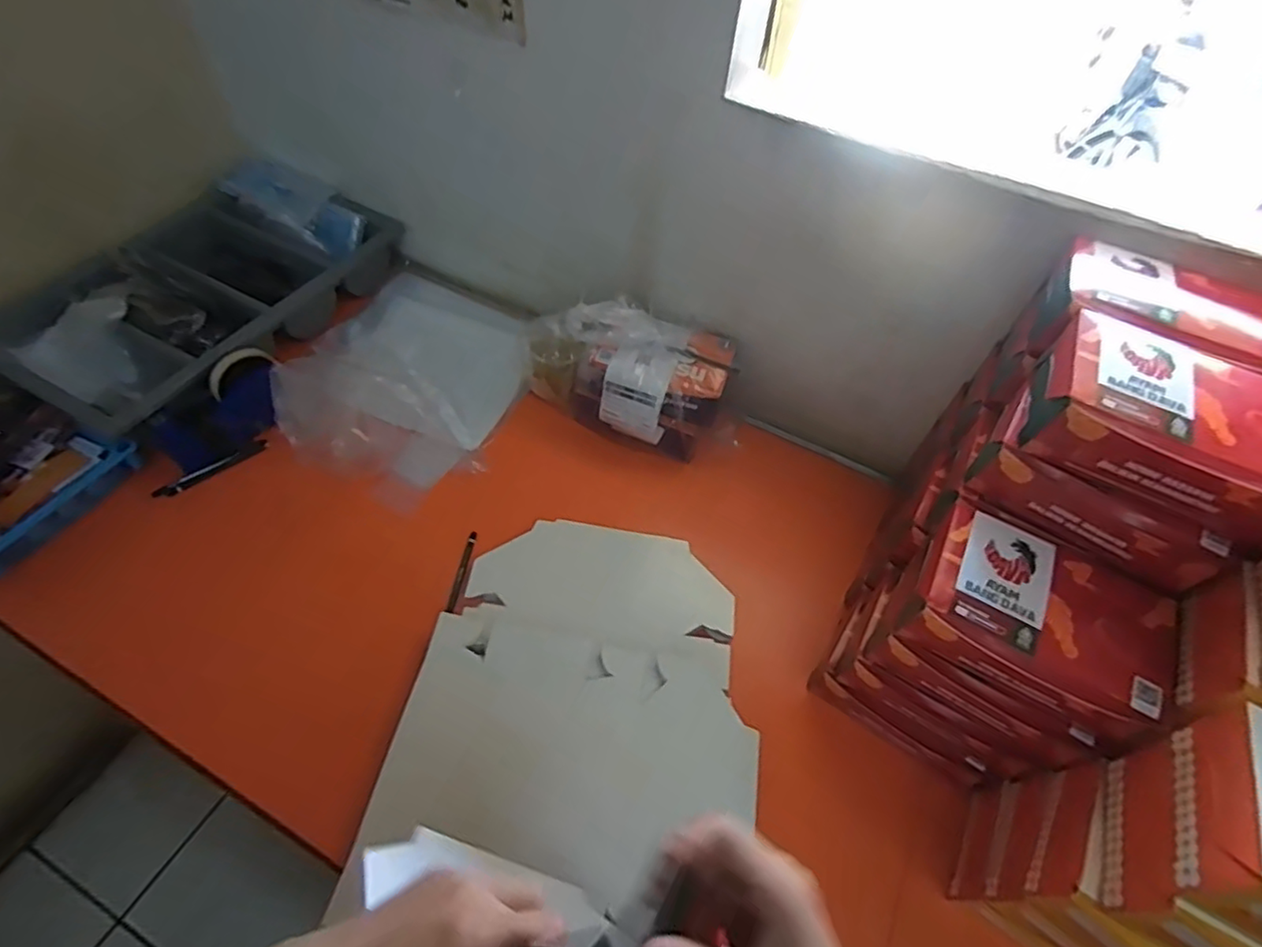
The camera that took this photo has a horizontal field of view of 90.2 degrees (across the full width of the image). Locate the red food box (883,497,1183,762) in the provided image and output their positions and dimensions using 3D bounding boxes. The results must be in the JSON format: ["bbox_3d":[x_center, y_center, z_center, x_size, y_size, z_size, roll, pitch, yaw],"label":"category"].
[{"bbox_3d":[0.315,0.117,0.501,0.189,0.065,0.119,31,57,17],"label":"red food box"}]

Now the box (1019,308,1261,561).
[{"bbox_3d":[0.398,-0.038,0.466,0.184,0.062,0.126,27,56,15],"label":"box"}]

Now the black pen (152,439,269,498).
[{"bbox_3d":[-0.529,-0.005,0.796,0.138,0.016,0.017,-29,61,-23],"label":"black pen"}]

